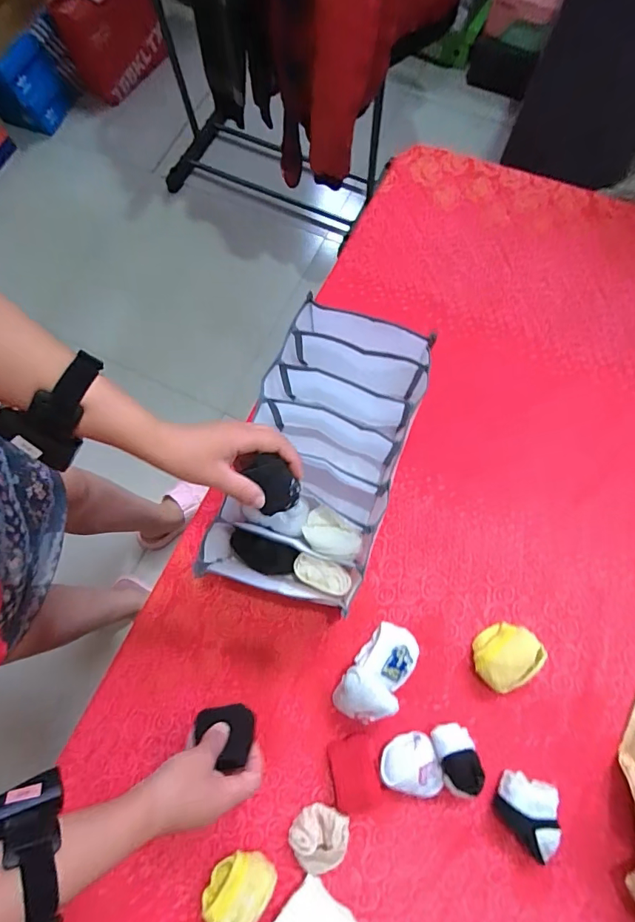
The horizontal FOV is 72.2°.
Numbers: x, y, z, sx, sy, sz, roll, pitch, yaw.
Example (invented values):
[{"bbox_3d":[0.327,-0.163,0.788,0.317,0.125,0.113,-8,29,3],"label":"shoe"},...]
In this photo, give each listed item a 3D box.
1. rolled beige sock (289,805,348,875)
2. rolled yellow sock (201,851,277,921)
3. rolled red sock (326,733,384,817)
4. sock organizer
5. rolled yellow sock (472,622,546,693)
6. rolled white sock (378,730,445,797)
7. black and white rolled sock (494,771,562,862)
[{"bbox_3d":[0.001,0.433,0.500,0.064,0.029,0.062,12,77,4],"label":"rolled beige sock"},{"bbox_3d":[-0.088,0.470,0.478,0.057,0.049,0.078,37,80,9],"label":"rolled yellow sock"},{"bbox_3d":[0.046,0.368,0.506,0.056,0.021,0.078,-11,76,-1],"label":"rolled red sock"},{"bbox_3d":[0.005,-0.005,0.557,0.174,0.111,0.341,20,77,6],"label":"sock organizer"},{"bbox_3d":[0.233,0.240,0.536,0.072,0.038,0.082,43,81,11],"label":"rolled yellow sock"},{"bbox_3d":[0.110,0.362,0.511,0.066,0.031,0.063,0,76,1],"label":"rolled white sock"},{"bbox_3d":[0.239,0.402,0.496,0.065,0.039,0.070,0,76,1],"label":"black and white rolled sock"}]

